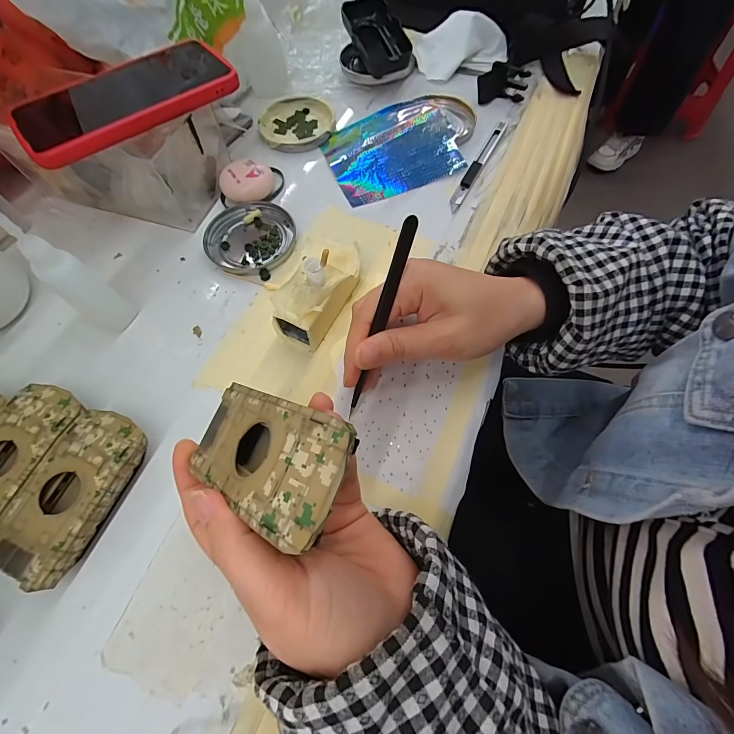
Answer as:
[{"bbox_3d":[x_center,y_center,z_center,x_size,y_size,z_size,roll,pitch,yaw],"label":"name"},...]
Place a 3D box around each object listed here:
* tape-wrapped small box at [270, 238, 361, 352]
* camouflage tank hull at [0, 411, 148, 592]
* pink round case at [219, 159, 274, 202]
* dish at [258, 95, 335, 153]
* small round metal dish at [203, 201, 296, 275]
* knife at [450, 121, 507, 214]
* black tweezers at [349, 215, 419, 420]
[{"bbox_3d":[-0.036,-0.059,0.273,0.046,0.049,0.081,22,68,11],"label":"tape-wrapped small box"},{"bbox_3d":[-0.180,0.077,0.227,0.052,0.025,0.095,17,67,9],"label":"camouflage tank hull"},{"bbox_3d":[-0.113,-0.173,0.342,0.047,0.023,0.037,10,66,7],"label":"pink round case"},{"bbox_3d":[-0.075,-0.261,0.389,0.078,0.008,0.078,-7,65,-1],"label":"dish"},{"bbox_3d":[-0.105,-0.116,0.325,0.078,0.007,0.075,-1,65,2],"label":"small round metal dish"},{"bbox_3d":[0.112,-0.203,0.359,0.011,0.005,0.134,26,69,13],"label":"knife"},{"bbox_3d":[0.006,-0.023,0.222,0.007,0.132,0.009,24,29,12],"label":"black tweezers"}]

